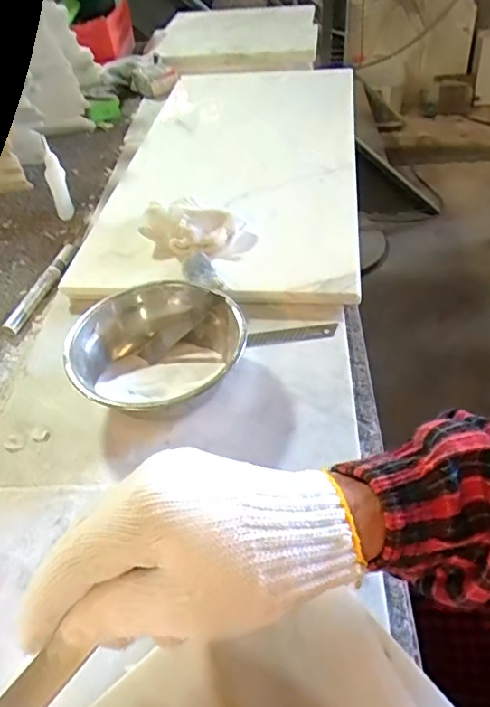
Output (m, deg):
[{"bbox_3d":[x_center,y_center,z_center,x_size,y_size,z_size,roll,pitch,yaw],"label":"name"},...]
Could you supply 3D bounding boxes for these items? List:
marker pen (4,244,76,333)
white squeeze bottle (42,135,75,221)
[{"bbox_3d":[-0.223,-0.075,0.604,0.015,0.018,0.143,7,46,12],"label":"marker pen"},{"bbox_3d":[-0.245,-0.226,0.706,0.023,0.104,0.016,-11,45,-6],"label":"white squeeze bottle"}]

